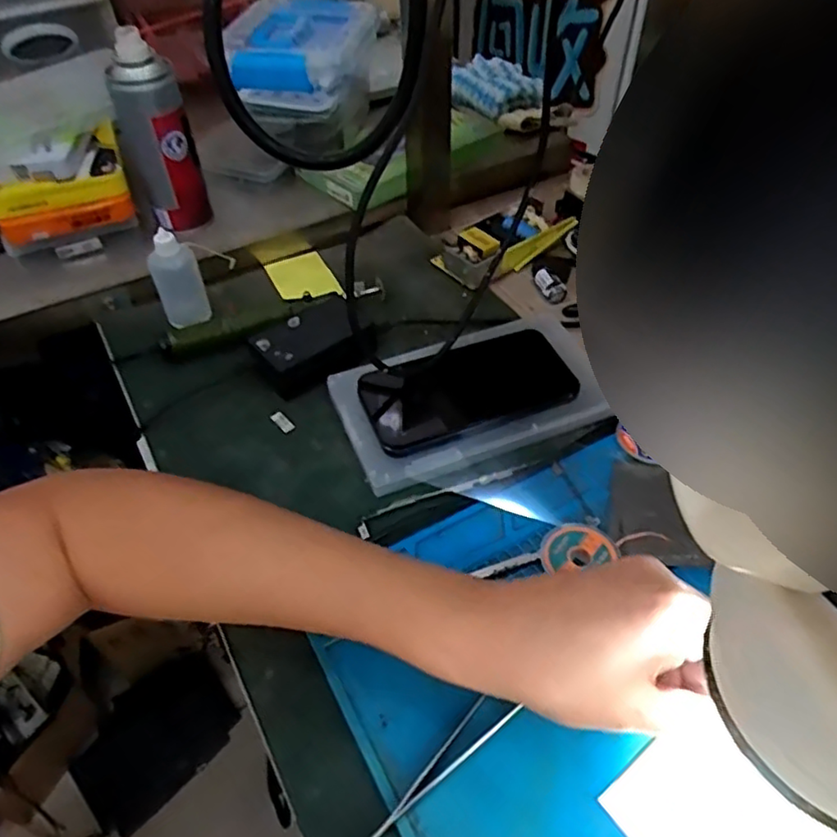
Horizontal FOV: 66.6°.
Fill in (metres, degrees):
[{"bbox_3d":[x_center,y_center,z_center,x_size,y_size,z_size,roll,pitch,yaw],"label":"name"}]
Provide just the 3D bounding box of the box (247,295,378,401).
[{"bbox_3d":[-0.082,-0.061,0.484,0.057,0.025,0.087,36,58,29],"label":"box"}]

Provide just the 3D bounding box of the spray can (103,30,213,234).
[{"bbox_3d":[-0.216,-0.233,0.529,0.053,0.147,0.053,-19,50,-14],"label":"spray can"}]

